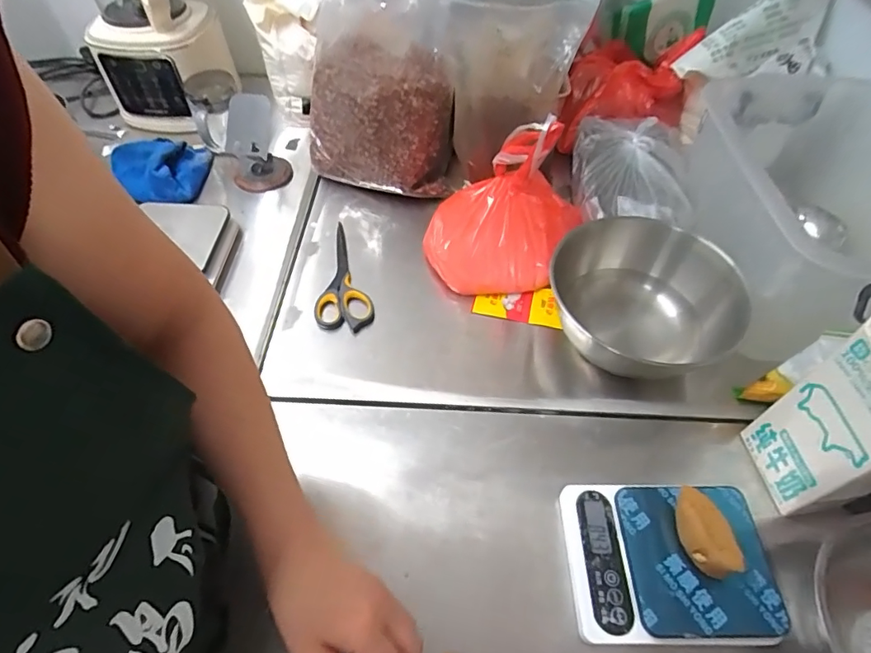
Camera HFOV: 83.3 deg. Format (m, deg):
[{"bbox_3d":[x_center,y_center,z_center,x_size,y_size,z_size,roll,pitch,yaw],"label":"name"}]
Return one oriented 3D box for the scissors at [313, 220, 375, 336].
[{"bbox_3d":[-0.135,-0.071,0.676,0.073,0.017,0.193,-12,54,-8],"label":"scissors"}]

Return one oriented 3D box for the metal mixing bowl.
[{"bbox_3d":[0.233,-0.025,0.578,0.186,0.110,0.203,-1,53,1],"label":"metal mixing bowl"}]

